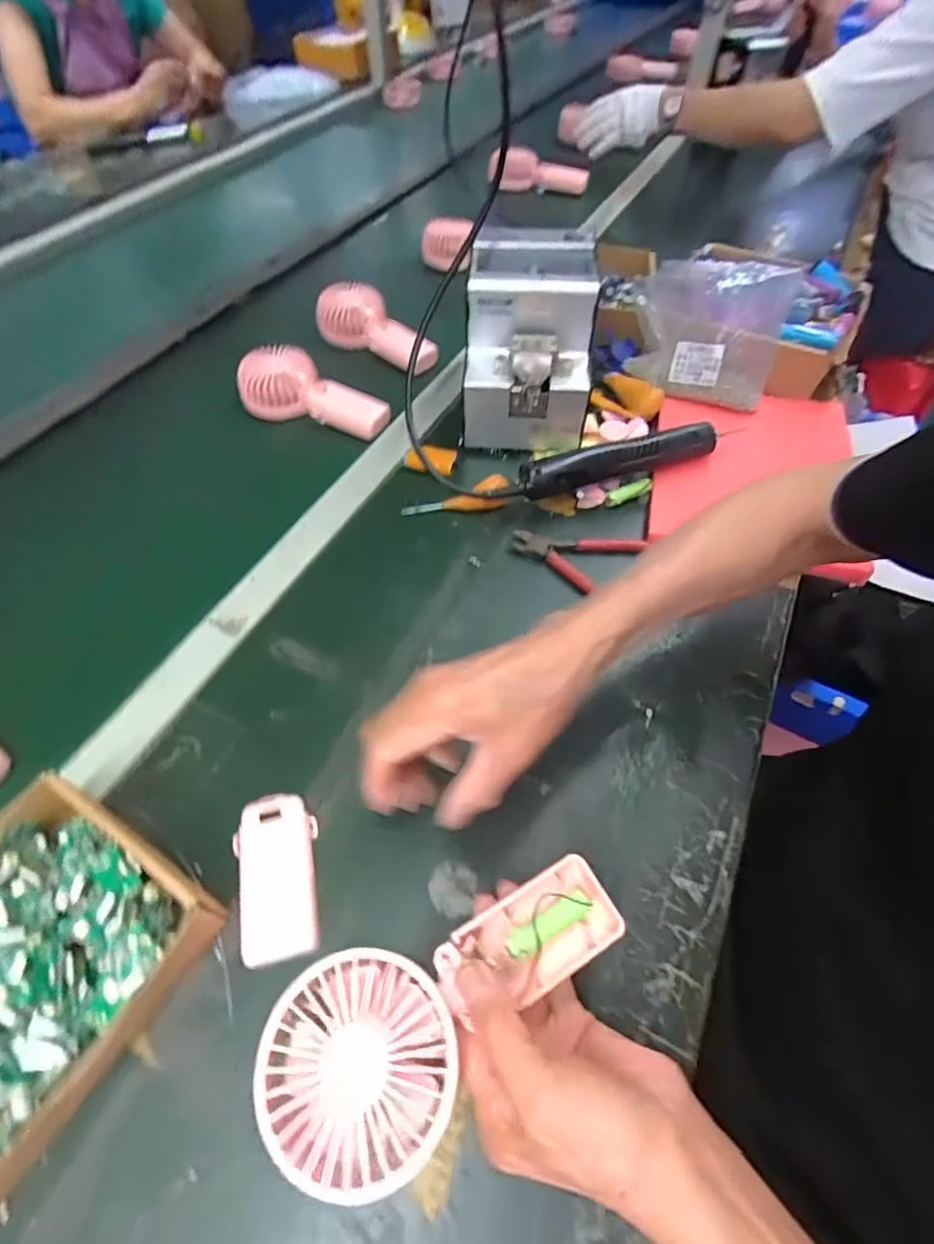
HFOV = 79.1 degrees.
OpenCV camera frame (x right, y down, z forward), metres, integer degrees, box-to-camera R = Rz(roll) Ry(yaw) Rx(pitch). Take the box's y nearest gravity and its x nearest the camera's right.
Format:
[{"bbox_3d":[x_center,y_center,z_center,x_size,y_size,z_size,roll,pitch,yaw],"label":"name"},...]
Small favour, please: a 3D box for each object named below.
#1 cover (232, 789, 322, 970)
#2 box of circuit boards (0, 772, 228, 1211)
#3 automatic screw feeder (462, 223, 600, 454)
[{"bbox_3d":[-0.122,0.161,0.363,0.049,0.016,0.097,-10,55,-8],"label":"cover"},{"bbox_3d":[-0.242,0.196,0.310,0.152,0.054,0.165,27,58,17],"label":"box of circuit boards"},{"bbox_3d":[0.064,-0.291,0.602,0.124,0.163,0.162,4,55,1],"label":"automatic screw feeder"}]

